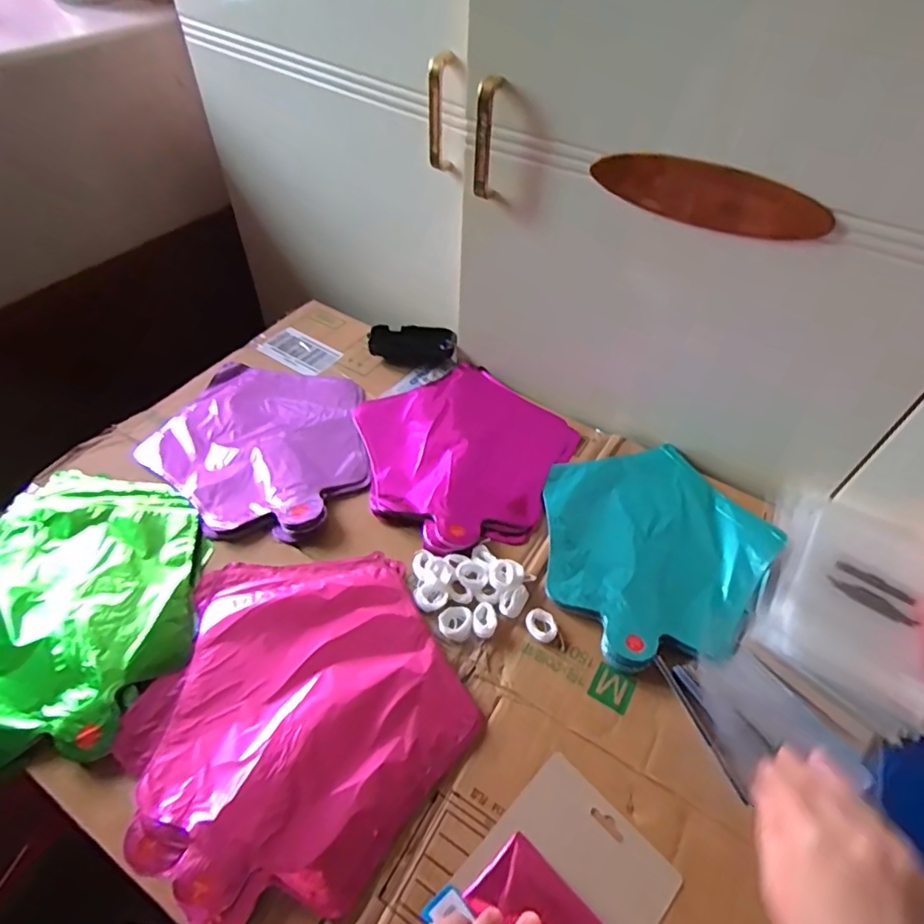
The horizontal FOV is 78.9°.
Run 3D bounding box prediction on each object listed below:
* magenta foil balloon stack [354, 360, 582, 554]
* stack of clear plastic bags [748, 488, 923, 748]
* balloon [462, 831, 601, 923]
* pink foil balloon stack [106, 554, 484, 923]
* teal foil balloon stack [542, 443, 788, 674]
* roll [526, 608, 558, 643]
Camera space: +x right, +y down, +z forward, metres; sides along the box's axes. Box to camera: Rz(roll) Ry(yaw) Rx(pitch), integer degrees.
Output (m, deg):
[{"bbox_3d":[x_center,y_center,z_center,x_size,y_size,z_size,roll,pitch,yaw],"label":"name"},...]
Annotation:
[{"bbox_3d":[-0.002,-0.017,0.625,0.234,0.030,0.230,34,56,23],"label":"magenta foil balloon stack"},{"bbox_3d":[0.365,0.125,0.517,0.158,0.038,0.214,31,47,14],"label":"stack of clear plastic bags"},{"bbox_3d":[0.053,0.306,0.371,0.056,0.013,0.092,-37,63,-26],"label":"balloon"},{"bbox_3d":[-0.135,0.189,0.447,0.245,0.019,0.263,-24,55,-21],"label":"pink foil balloon stack"},{"bbox_3d":[0.183,0.077,0.553,0.219,0.014,0.225,-21,52,-19],"label":"teal foil balloon stack"},{"bbox_3d":[0.070,0.145,0.497,0.028,0.010,0.026,1,50,-2],"label":"roll"}]

